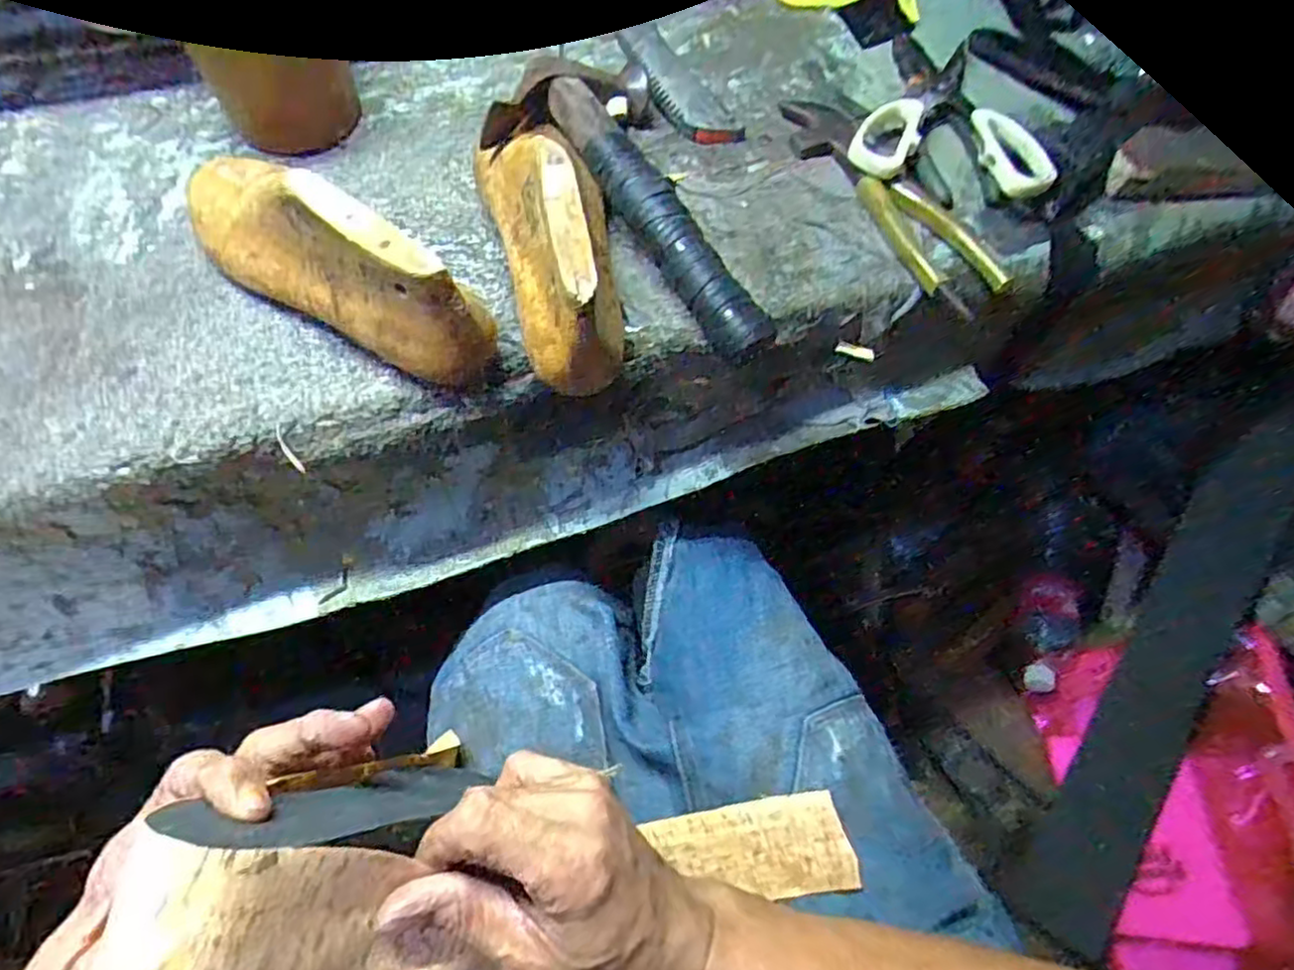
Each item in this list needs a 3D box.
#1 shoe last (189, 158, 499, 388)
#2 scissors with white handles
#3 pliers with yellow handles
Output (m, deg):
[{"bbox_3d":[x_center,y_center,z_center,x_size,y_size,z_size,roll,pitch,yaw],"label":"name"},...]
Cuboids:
[{"bbox_3d":[-0.185,-0.130,0.384,0.219,0.087,0.055,35,69,12],"label":"shoe last"},{"bbox_3d":[0.214,-0.258,0.495,0.129,0.026,0.151,15,66,4],"label":"scissors with white handles"},{"bbox_3d":[0.159,-0.201,0.473,0.056,0.016,0.209,-27,70,-14],"label":"pliers with yellow handles"}]

